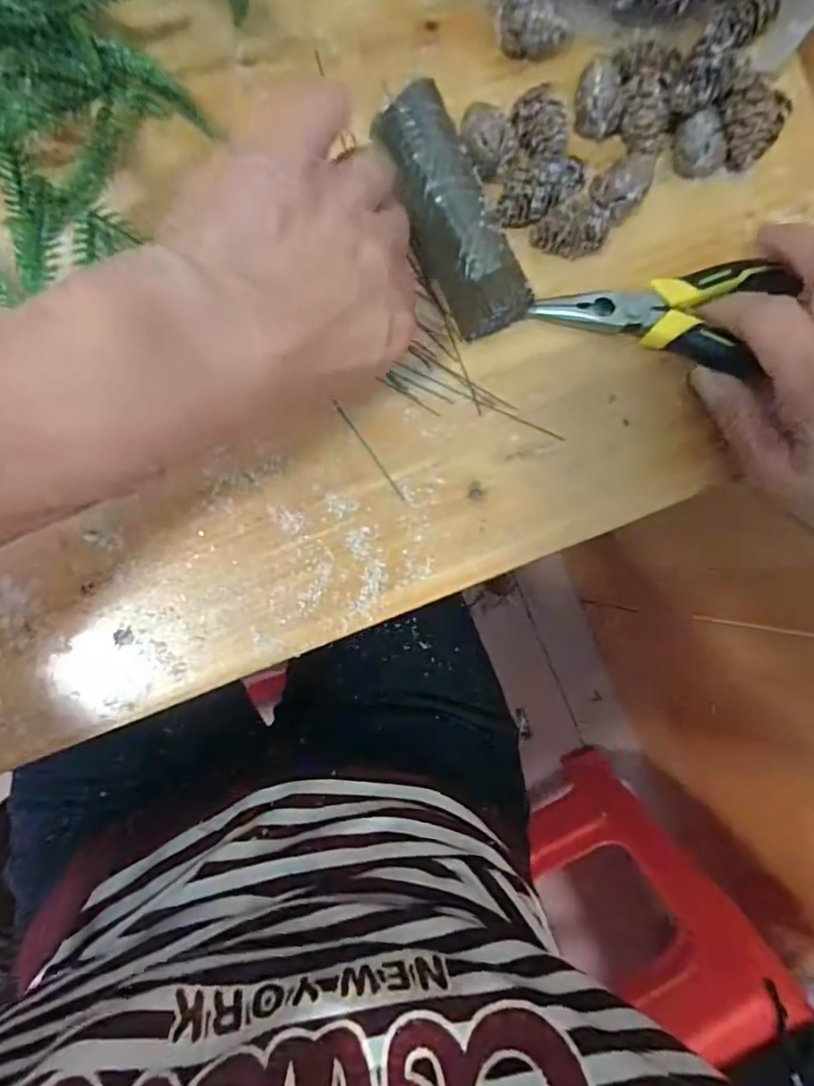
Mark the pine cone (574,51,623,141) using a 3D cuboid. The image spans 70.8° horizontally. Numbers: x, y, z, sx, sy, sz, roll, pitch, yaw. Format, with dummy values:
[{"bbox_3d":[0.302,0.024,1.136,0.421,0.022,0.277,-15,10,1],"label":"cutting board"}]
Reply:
[{"bbox_3d":[0.092,-0.214,0.274,0.020,0.017,0.034,6,88,-7],"label":"pine cone"}]

